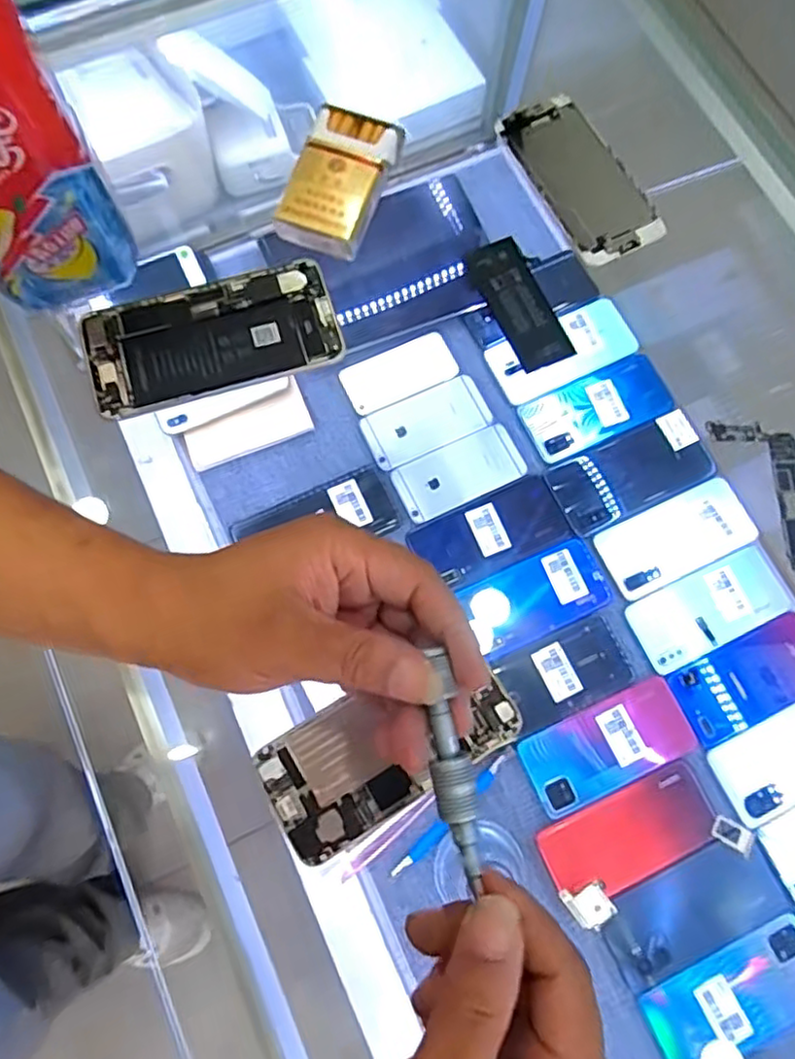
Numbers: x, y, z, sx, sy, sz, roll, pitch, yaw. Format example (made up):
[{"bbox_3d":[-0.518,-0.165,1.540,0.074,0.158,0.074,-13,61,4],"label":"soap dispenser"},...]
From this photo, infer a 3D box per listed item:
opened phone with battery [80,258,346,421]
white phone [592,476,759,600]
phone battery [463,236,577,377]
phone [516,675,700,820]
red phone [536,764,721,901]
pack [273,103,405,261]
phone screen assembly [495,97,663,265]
[{"bbox_3d":[-0.117,-0.122,0.412,0.154,0.008,0.076,-16,75,-5],"label":"opened phone with battery"},{"bbox_3d":[0.287,0.008,0.667,0.161,0.004,0.076,-23,76,-7],"label":"white phone"},{"bbox_3d":[0.081,-0.149,0.426,0.035,0.009,0.093,-26,78,5],"label":"phone battery"},{"bbox_3d":[0.199,0.203,0.611,0.158,0.005,0.075,-24,76,-7],"label":"phone"},{"bbox_3d":[0.213,0.280,0.594,0.158,0.007,0.074,-24,76,-7],"label":"red phone"},{"bbox_3d":[-0.038,-0.229,0.427,0.055,0.025,0.095,20,75,5],"label":"pack"},{"bbox_3d":[0.127,-0.245,0.451,0.061,0.010,0.129,-28,77,-8],"label":"phone screen assembly"}]

